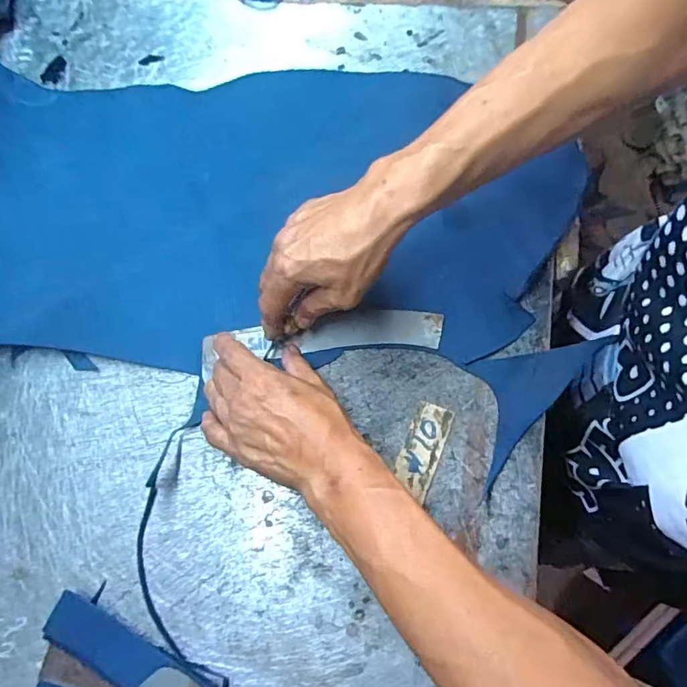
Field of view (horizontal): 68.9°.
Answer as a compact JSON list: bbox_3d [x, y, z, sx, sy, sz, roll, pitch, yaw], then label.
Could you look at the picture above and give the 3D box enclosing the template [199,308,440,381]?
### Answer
[{"bbox_3d":[-0.020,-0.005,0.442,0.209,0.008,0.040,-7,77,1],"label":"template"}]

